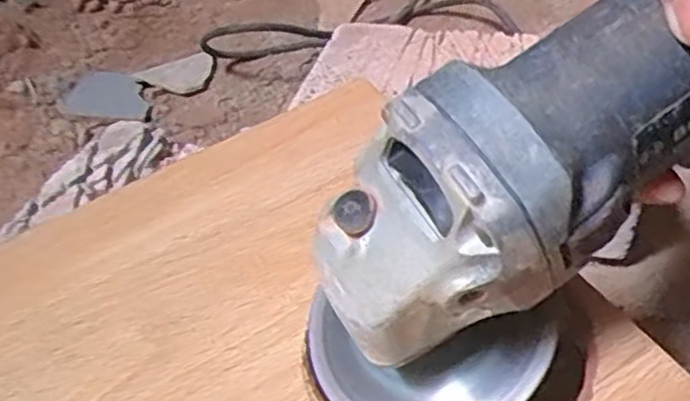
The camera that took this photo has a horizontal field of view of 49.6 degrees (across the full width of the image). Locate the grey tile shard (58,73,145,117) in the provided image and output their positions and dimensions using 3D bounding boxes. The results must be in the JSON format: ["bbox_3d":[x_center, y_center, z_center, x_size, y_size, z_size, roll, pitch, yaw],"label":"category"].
[{"bbox_3d":[-0.191,-0.085,0.594,0.071,0.005,0.046,12,49,12],"label":"grey tile shard"}]

